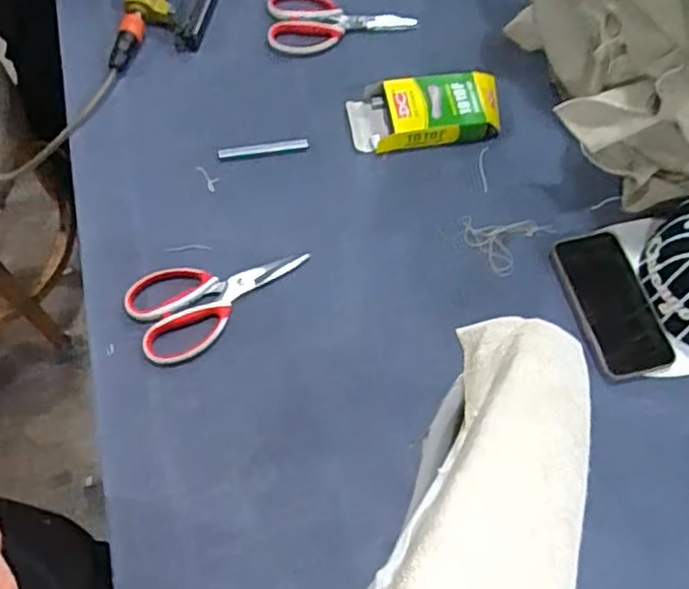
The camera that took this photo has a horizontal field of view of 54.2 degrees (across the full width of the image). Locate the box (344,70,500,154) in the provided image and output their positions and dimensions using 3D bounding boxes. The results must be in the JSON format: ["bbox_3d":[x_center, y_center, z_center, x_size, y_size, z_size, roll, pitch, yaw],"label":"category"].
[{"bbox_3d":[0.095,-0.219,0.800,0.178,0.038,0.088,-10,67,-5],"label":"box"}]

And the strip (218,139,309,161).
[{"bbox_3d":[-0.095,-0.169,0.784,0.104,0.005,0.014,-7,66,-4],"label":"strip"}]

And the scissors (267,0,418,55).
[{"bbox_3d":[-0.003,-0.351,0.865,0.190,0.018,0.104,0,66,0],"label":"scissors"}]

